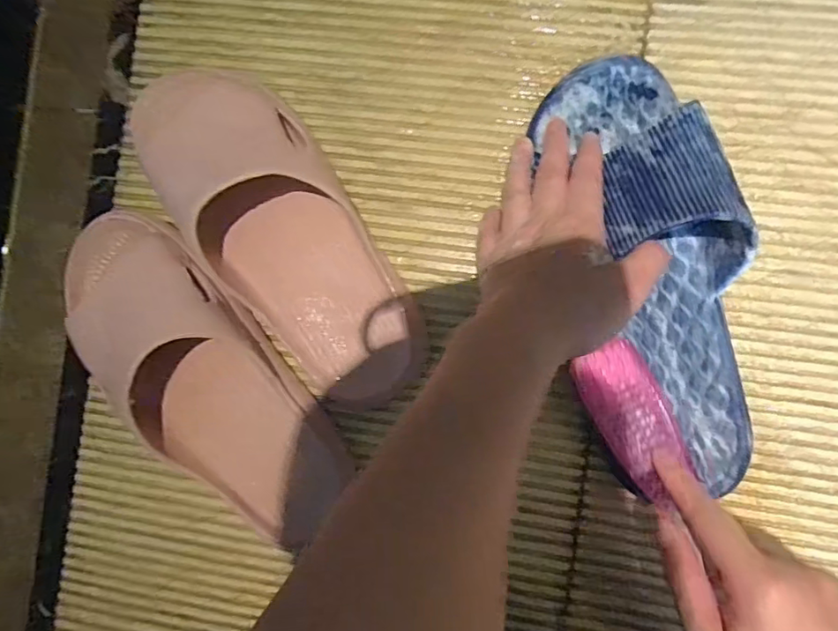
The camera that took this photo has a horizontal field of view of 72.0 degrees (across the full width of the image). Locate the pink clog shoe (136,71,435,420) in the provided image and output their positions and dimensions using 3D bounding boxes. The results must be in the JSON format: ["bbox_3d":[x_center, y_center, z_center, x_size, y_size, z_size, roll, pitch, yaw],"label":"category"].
[{"bbox_3d":[-0.094,-0.060,0.369,0.101,0.059,0.270,-36,85,4],"label":"pink clog shoe"}]

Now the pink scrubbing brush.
[{"bbox_3d":[0.127,0.058,0.340,0.045,0.034,0.085,-32,85,4],"label":"pink scrubbing brush"}]

